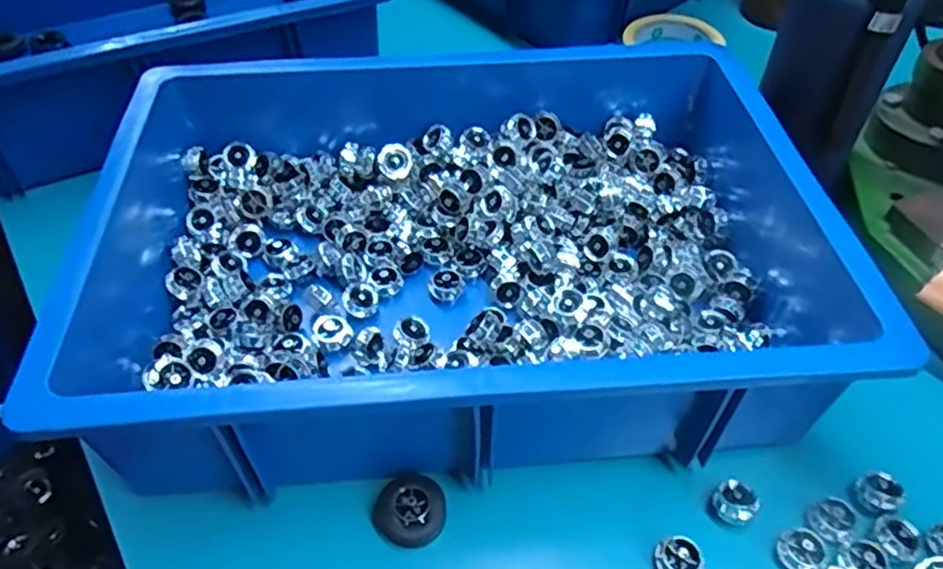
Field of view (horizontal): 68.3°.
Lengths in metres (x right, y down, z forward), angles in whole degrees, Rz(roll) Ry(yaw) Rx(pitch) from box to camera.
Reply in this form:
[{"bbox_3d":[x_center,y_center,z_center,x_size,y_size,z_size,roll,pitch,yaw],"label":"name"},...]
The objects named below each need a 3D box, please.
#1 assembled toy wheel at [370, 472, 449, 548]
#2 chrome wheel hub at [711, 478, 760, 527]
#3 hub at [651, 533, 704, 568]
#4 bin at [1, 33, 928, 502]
[{"bbox_3d":[-0.034,0.127,0.394,0.039,0.015,0.037,-1,48,2],"label":"assembled toy wheel"},{"bbox_3d":[0.149,0.123,0.393,0.022,0.013,0.022,-1,48,2],"label":"chrome wheel hub"},{"bbox_3d":[0.111,0.148,0.374,0.025,0.012,0.024,-1,48,2],"label":"hub"},{"bbox_3d":[-0.018,-0.049,0.479,0.456,0.113,0.357,-5,48,-2],"label":"bin"}]

